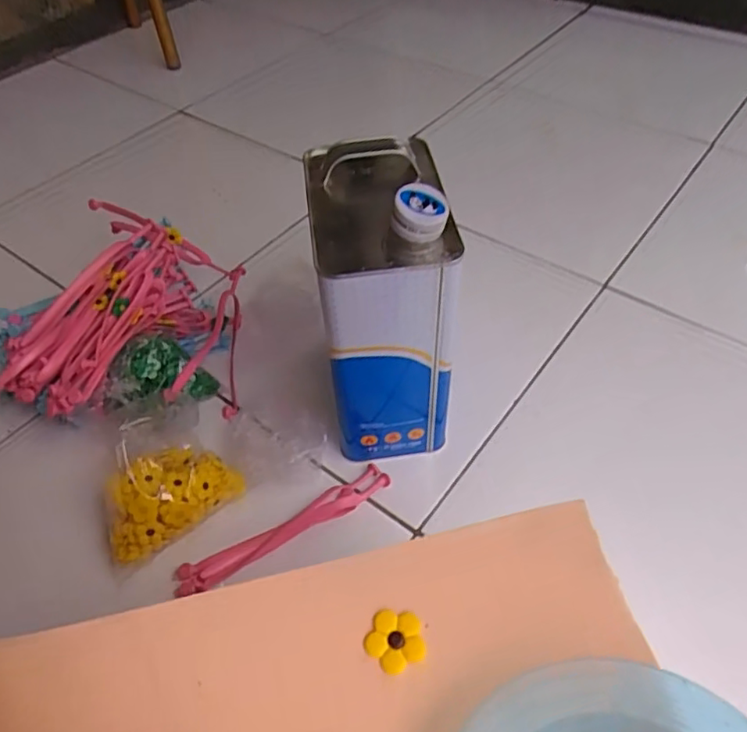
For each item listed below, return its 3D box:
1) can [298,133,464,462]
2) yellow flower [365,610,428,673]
[{"bbox_3d":[0.004,-0.059,0.536,0.110,0.261,0.164,-6,50,-3],"label":"can"},{"bbox_3d":[0.009,0.111,0.241,0.023,0.004,0.023,-10,50,-6],"label":"yellow flower"}]

